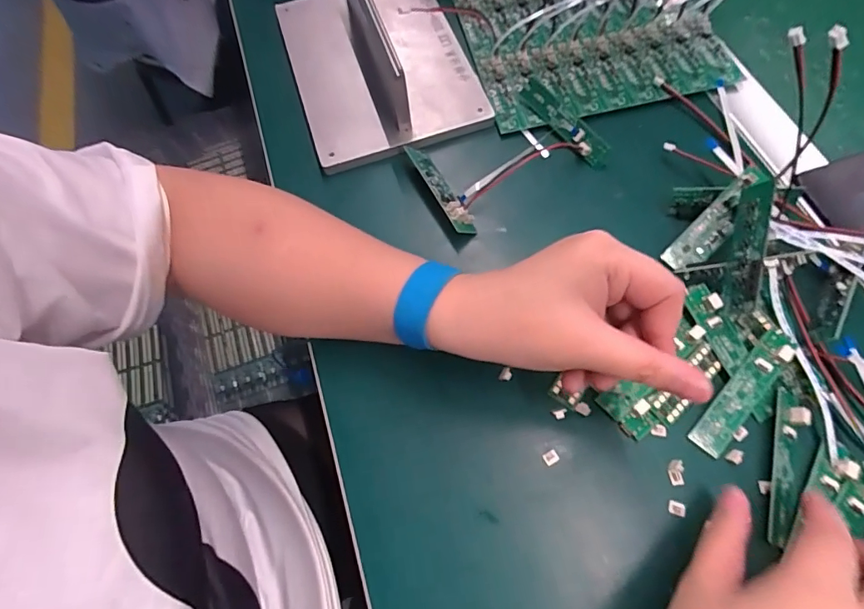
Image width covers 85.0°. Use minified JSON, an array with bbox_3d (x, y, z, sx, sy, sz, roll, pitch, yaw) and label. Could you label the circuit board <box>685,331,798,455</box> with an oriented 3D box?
[{"bbox_3d":[0.178,0.050,0.268,0.018,0.007,0.081,38,86,18],"label":"circuit board"}]

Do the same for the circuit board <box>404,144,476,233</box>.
[{"bbox_3d":[0.005,-0.084,0.337,0.016,0.011,0.080,-28,67,-9],"label":"circuit board"}]

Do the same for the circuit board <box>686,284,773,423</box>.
[{"bbox_3d":[0.175,0.026,0.276,0.017,0.007,0.082,-25,75,0],"label":"circuit board"}]

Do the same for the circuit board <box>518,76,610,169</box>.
[{"bbox_3d":[0.098,-0.139,0.355,0.018,0.013,0.089,-46,71,22],"label":"circuit board"}]

